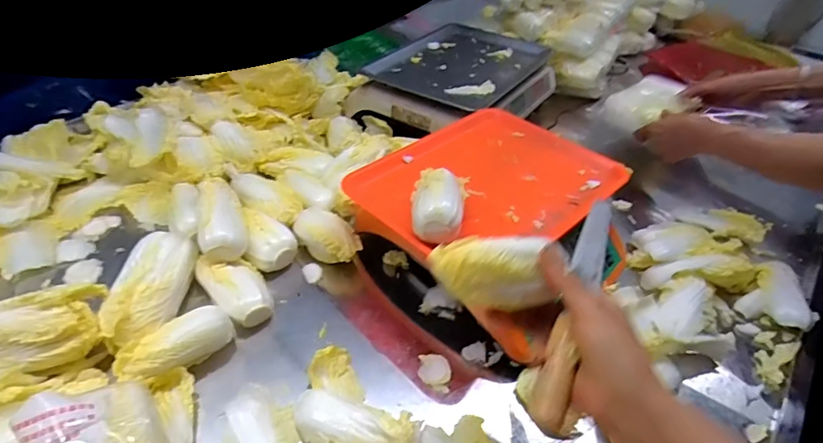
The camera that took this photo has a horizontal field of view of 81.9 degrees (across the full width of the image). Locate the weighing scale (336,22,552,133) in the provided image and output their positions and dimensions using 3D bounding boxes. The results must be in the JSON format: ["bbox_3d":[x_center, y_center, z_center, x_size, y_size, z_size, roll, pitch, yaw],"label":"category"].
[{"bbox_3d":[0.085,-0.258,0.882,0.278,0.088,0.334,26,46,23],"label":"weighing scale"}]

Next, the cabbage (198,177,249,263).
[{"bbox_3d":[-0.233,-0.007,0.583,0.050,0.049,0.114,-12,44,-16],"label":"cabbage"}]

